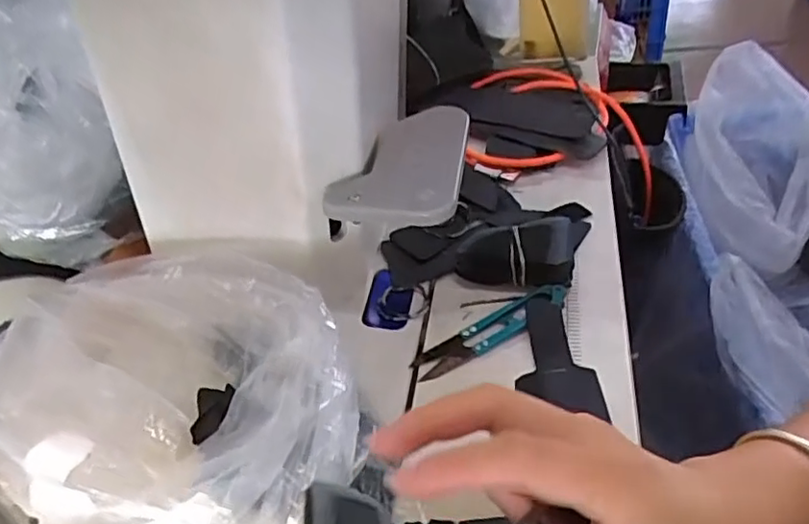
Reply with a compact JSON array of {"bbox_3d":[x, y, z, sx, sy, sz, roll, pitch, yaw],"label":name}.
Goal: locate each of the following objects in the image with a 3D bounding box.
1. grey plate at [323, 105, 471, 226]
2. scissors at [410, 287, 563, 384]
[{"bbox_3d":[0.000,-0.059,0.365,0.068,0.011,0.106,0,41,12],"label":"grey plate"},{"bbox_3d":[0.052,0.039,0.374,0.101,0.015,0.022,-20,44,-17],"label":"scissors"}]

